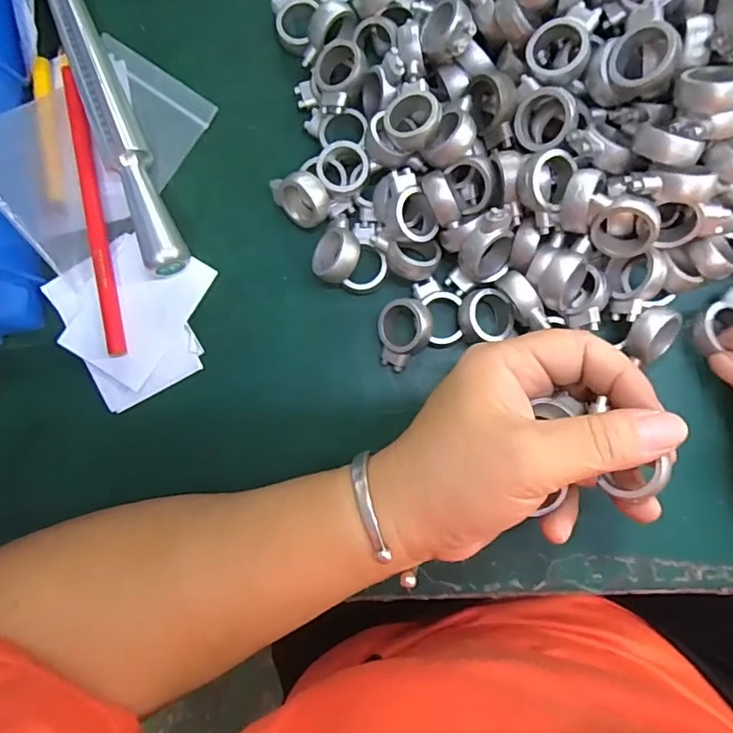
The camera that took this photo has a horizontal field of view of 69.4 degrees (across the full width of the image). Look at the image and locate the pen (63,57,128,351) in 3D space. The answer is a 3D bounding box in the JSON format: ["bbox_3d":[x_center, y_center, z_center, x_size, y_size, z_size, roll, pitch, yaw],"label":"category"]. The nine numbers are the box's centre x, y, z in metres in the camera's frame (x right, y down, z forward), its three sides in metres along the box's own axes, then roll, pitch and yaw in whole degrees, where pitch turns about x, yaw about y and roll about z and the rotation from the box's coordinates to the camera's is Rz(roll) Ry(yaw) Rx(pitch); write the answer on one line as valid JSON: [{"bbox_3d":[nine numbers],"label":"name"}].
[{"bbox_3d":[-0.142,-0.083,0.273,0.012,0.008,0.157,-11,87,5],"label":"pen"}]

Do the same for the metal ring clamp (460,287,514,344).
[{"bbox_3d":[0.054,-0.025,0.251,0.024,0.013,0.024,13,85,-14],"label":"metal ring clamp"}]

